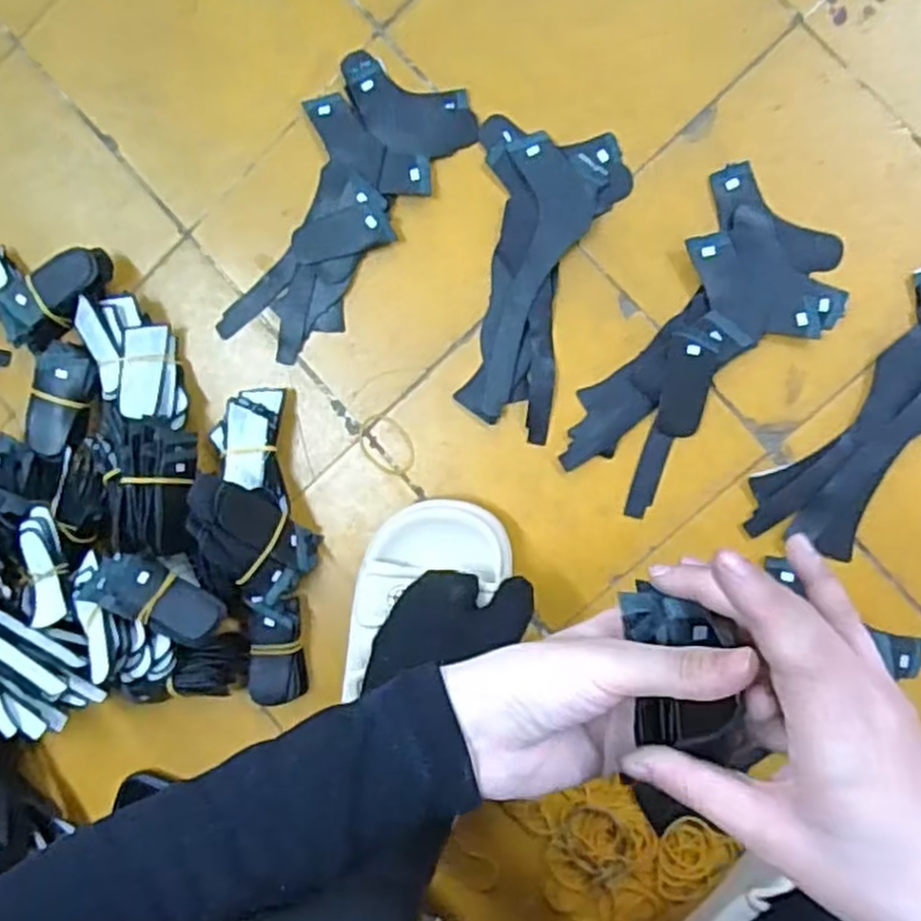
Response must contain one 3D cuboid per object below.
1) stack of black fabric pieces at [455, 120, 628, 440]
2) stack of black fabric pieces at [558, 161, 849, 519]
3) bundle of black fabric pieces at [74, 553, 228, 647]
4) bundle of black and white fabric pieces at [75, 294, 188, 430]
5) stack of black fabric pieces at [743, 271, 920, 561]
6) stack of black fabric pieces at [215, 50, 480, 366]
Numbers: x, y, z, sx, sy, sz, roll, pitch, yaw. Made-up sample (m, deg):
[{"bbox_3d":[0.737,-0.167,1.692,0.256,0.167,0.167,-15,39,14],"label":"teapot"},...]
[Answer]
[{"bbox_3d":[0.056,-0.124,0.528,0.095,0.012,0.208,6,93,9],"label":"stack of black fabric pieces"},{"bbox_3d":[0.160,-0.073,0.513,0.109,0.013,0.221,37,97,6],"label":"stack of black fabric pieces"},{"bbox_3d":[-0.216,0.096,0.536,0.097,0.030,0.041,25,96,-6],"label":"bundle of black fabric pieces"},{"bbox_3d":[-0.241,-0.071,0.561,0.063,0.034,0.108,-20,89,9],"label":"bundle of black and white fabric pieces"},{"bbox_3d":[0.275,-0.022,0.499,0.093,0.014,0.200,44,98,5],"label":"stack of black fabric pieces"},{"bbox_3d":[-0.091,-0.178,0.548,0.108,0.010,0.219,32,97,6],"label":"stack of black fabric pieces"}]

